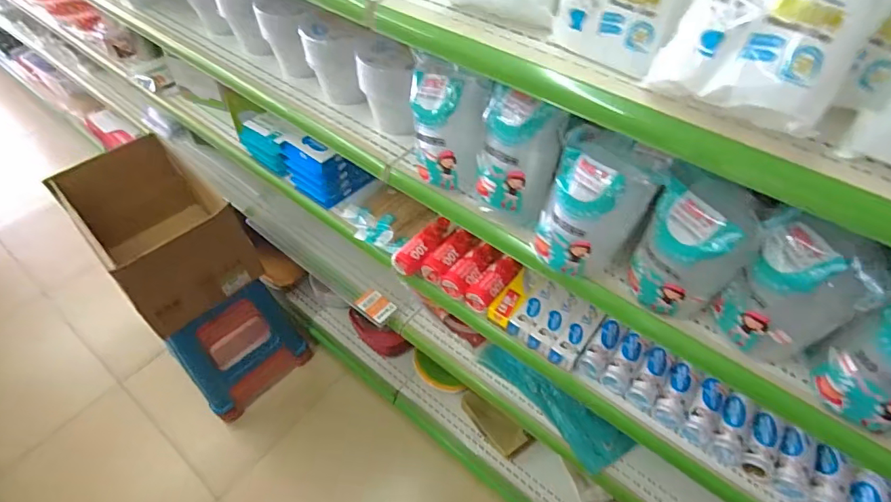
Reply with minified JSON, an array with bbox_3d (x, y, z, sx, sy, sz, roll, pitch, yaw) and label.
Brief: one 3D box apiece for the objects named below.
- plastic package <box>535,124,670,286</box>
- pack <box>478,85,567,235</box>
[{"bbox_3d":[0.193,-0.059,0.620,0.108,0.190,0.108,-31,58,-23],"label":"plastic package"},{"bbox_3d":[0.103,-0.134,0.687,0.122,0.192,0.091,16,53,12],"label":"pack"}]

